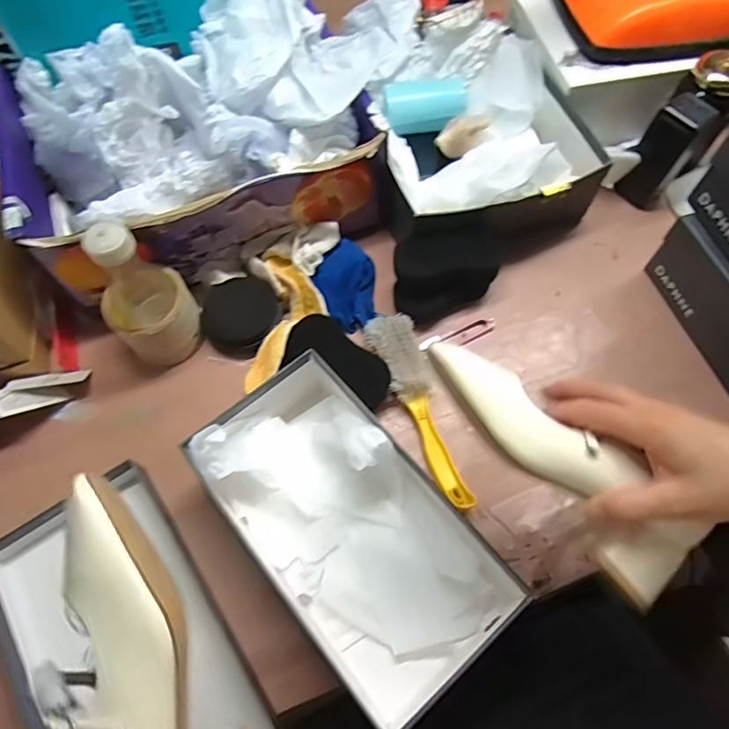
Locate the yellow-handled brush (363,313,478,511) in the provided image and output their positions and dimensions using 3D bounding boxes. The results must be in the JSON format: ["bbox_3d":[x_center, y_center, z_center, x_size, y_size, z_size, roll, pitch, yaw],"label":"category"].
[{"bbox_3d":[0.061,0.044,0.557,0.052,0.030,0.230,-18,65,-8],"label":"yellow-handled brush"}]

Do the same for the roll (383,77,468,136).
[{"bbox_3d":[0.081,-0.349,0.682,0.110,0.052,0.062,-14,65,-6],"label":"roll"}]

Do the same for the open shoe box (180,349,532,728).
[{"bbox_3d":[-0.019,0.146,0.471,0.159,0.103,0.300,-36,69,-15],"label":"open shoe box"}]

